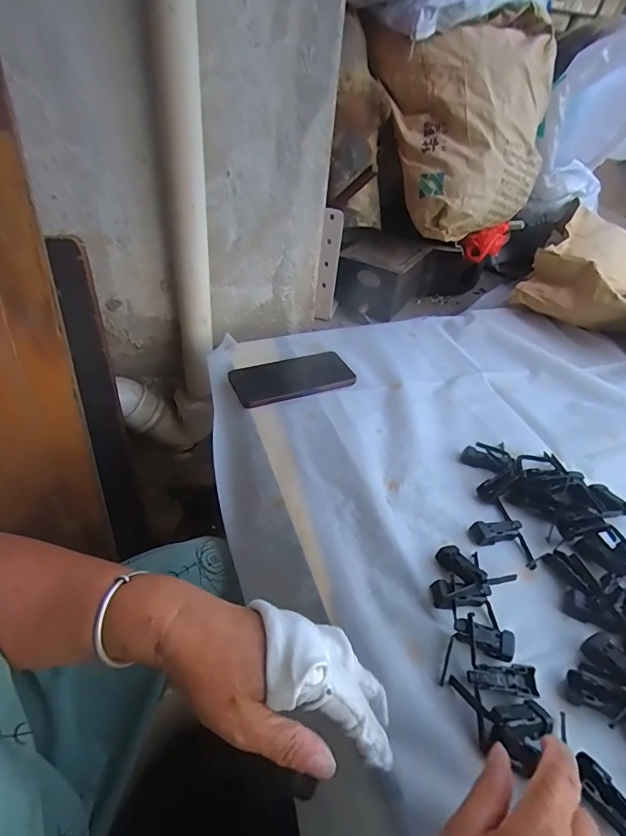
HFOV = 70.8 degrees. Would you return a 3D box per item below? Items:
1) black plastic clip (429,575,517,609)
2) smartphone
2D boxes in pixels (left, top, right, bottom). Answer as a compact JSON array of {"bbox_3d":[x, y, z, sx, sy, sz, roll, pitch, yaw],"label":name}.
[{"bbox_3d":[0.143,0.149,0.382,0.076,0.018,0.021,0,43,-7],"label":"black plastic clip"},{"bbox_3d":[-0.028,-0.059,0.612,0.165,0.008,0.087,-16,47,-23],"label":"smartphone"}]

